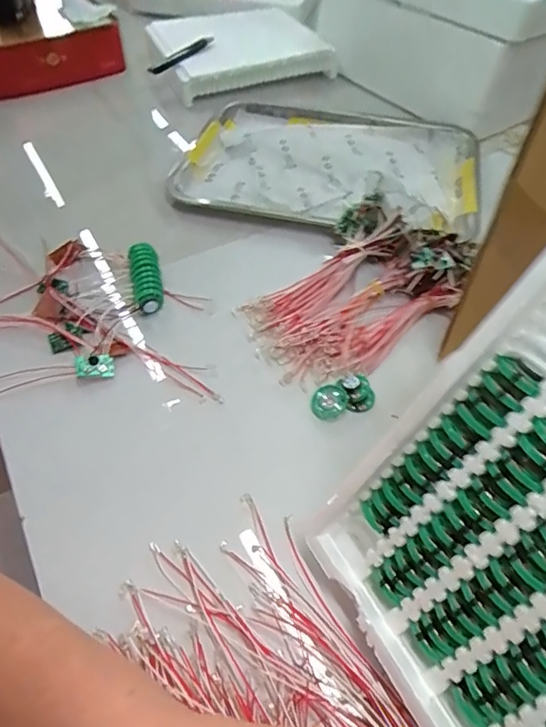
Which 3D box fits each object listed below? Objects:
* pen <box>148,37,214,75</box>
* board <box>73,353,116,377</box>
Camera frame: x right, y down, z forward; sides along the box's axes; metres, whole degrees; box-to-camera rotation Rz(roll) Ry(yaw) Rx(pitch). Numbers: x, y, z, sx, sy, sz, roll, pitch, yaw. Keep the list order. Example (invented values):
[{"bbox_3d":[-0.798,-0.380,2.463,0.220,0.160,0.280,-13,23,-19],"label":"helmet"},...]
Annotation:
[{"bbox_3d":[-0.130,-0.454,0.725,0.018,0.015,0.122,34,61,24],"label":"pen"},{"bbox_3d":[-0.152,0.003,0.419,0.031,0.005,0.020,-9,94,-21],"label":"board"}]

